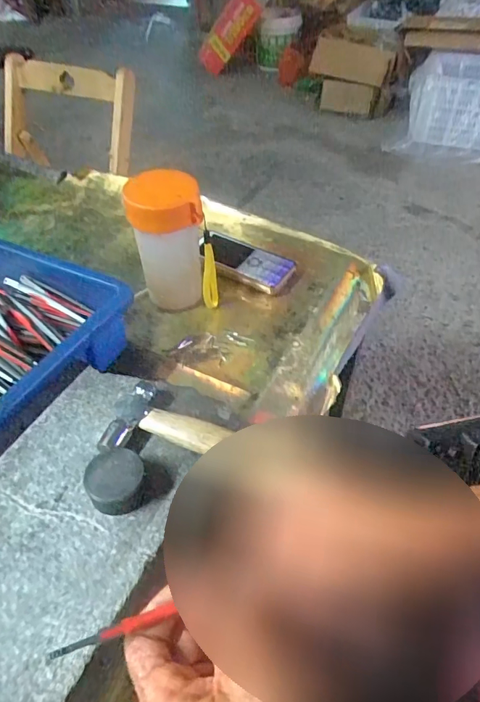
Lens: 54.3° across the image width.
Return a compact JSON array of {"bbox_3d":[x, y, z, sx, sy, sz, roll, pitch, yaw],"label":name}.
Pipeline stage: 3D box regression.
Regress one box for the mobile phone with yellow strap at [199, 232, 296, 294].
[{"bbox_3d":[0.004,-0.104,0.549,0.117,0.017,0.050,27,52,21],"label":"mobile phone with yellow strap"}]

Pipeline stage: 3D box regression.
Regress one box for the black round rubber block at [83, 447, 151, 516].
[{"bbox_3d":[-0.079,0.084,0.302,0.037,0.020,0.036,1,48,-1],"label":"black round rubber block"}]

